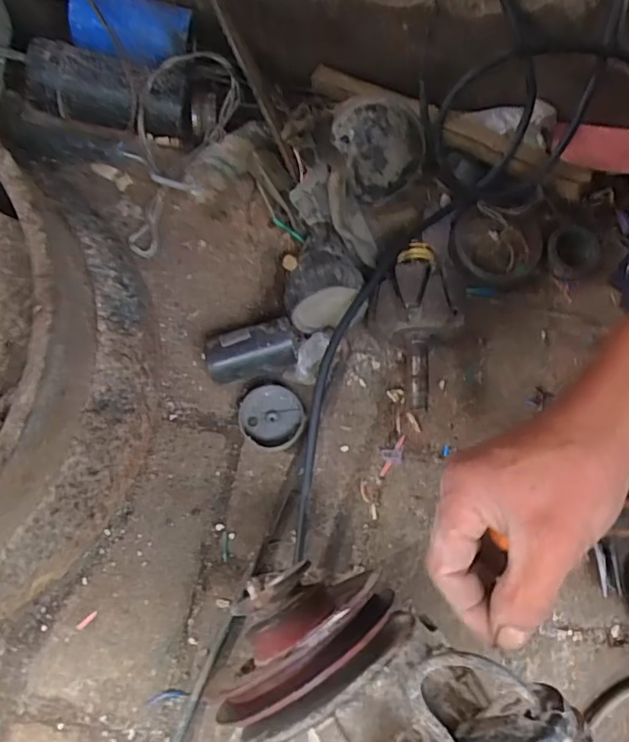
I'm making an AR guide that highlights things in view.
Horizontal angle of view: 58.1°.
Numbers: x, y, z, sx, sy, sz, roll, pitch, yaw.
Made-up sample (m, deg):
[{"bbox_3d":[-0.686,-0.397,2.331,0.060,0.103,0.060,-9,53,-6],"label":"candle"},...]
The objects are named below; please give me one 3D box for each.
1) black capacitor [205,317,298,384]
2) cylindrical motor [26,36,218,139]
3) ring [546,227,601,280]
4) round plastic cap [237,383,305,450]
[{"bbox_3d":[-0.053,-0.016,0.487,0.078,0.043,0.042,-15,79,-4],"label":"black capacitor"},{"bbox_3d":[-0.164,-0.240,0.490,0.157,0.050,0.053,9,78,-12],"label":"cylindrical motor"},{"bbox_3d":[0.236,-0.109,0.518,0.047,0.018,0.049,0,78,-1],"label":"ring"},{"bbox_3d":[-0.037,0.040,0.481,0.053,0.017,0.056,0,78,-1],"label":"round plastic cap"}]

